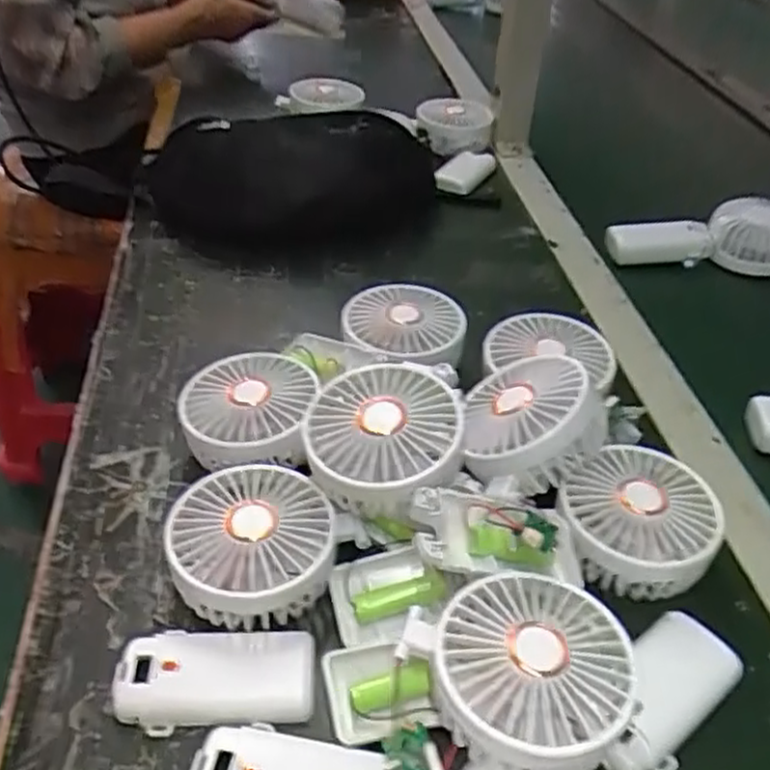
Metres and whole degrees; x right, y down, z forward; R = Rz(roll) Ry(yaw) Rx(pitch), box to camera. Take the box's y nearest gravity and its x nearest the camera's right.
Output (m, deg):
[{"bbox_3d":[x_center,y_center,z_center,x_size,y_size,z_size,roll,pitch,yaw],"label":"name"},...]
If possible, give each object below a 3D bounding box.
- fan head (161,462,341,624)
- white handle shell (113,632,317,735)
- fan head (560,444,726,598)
[{"bbox_3d":[-0.070,0.087,0.398,0.081,0.050,0.084,3,40,-3],"label":"fan head"},{"bbox_3d":[-0.082,0.144,0.363,0.093,0.015,0.045,3,40,-3],"label":"white handle shell"},{"bbox_3d":[0.139,0.076,0.417,0.083,0.045,0.086,18,41,15],"label":"fan head"}]

